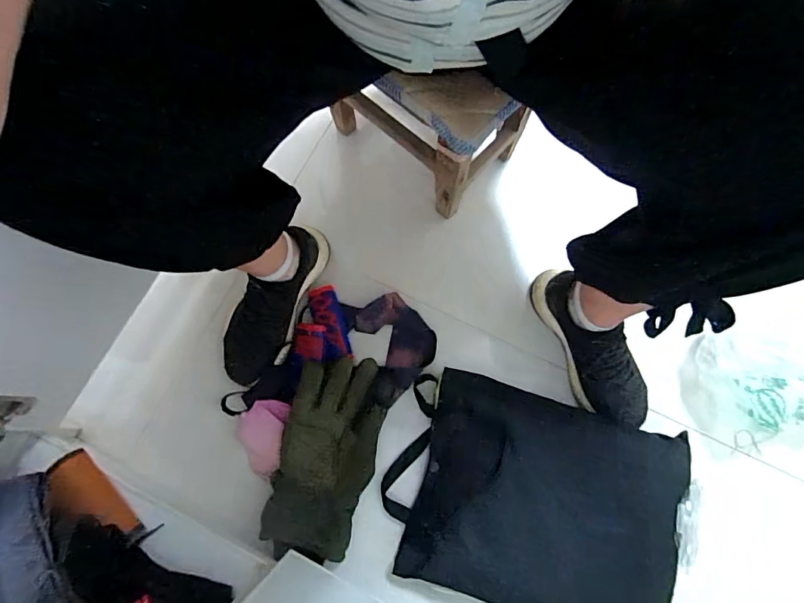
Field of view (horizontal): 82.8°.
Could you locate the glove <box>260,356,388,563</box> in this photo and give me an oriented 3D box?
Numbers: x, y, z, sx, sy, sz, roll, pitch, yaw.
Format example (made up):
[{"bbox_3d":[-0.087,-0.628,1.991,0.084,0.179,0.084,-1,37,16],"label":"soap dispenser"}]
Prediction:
[{"bbox_3d":[-0.101,0.200,0.613,0.123,0.037,0.249,13,76,3],"label":"glove"}]

